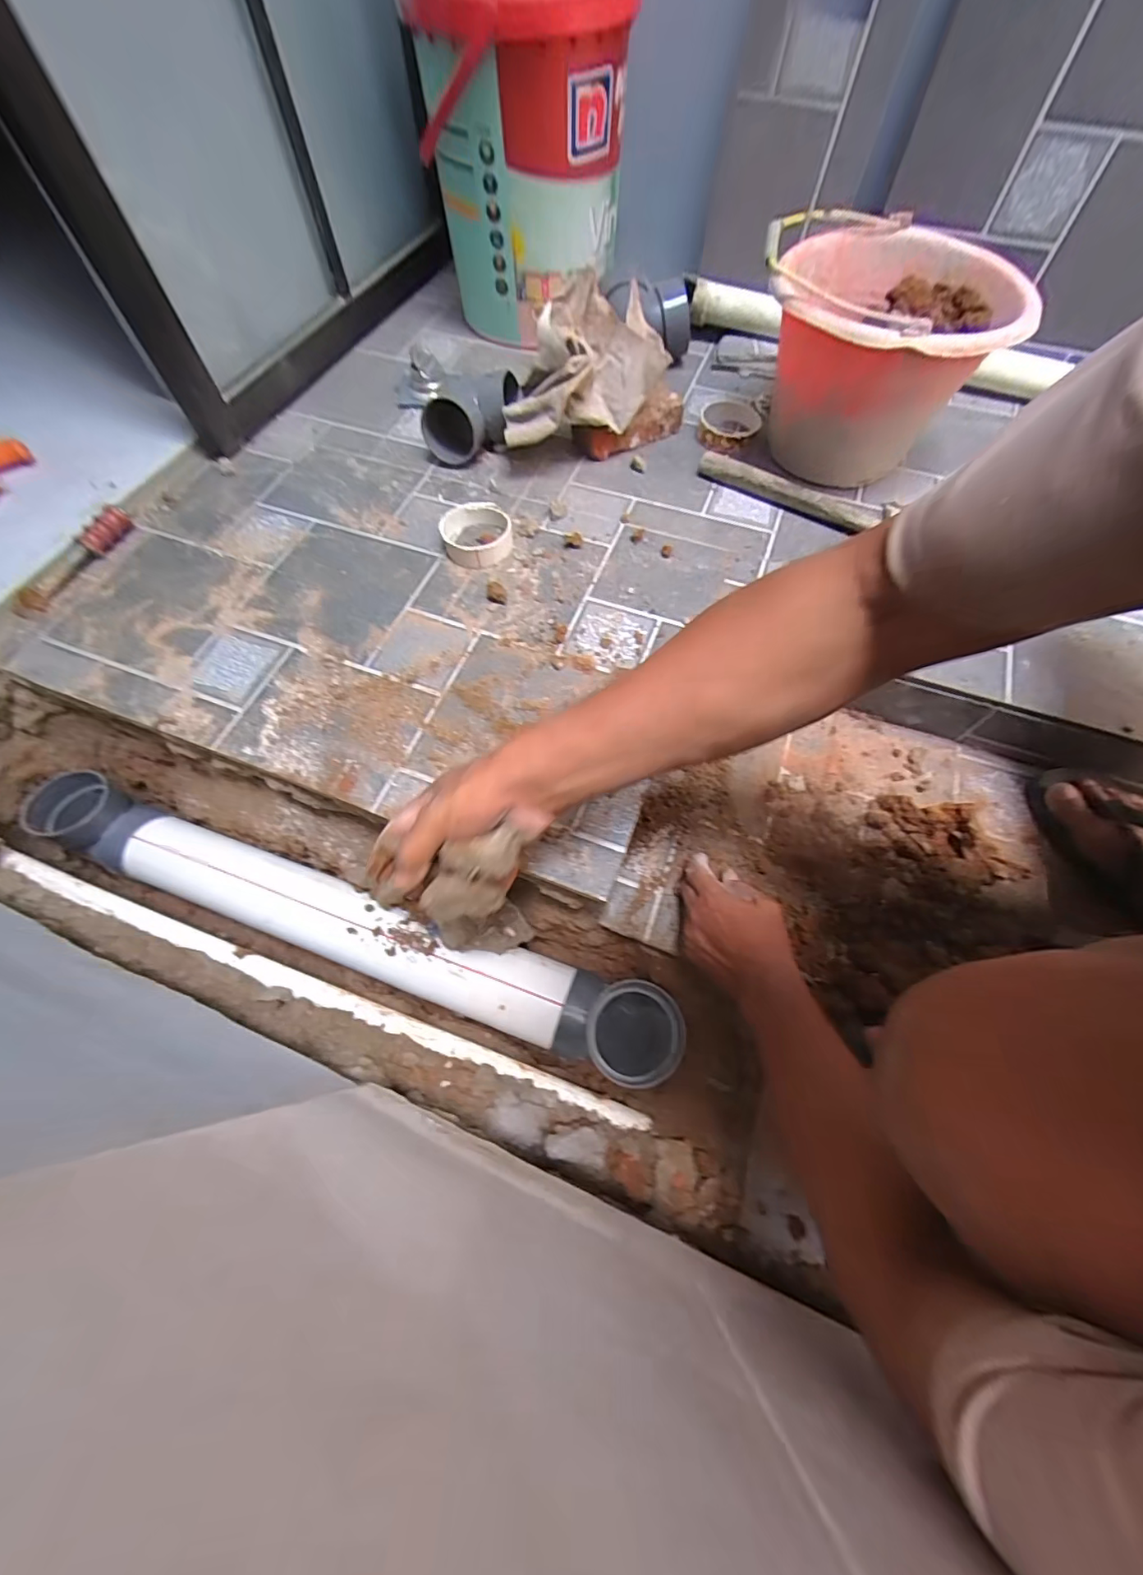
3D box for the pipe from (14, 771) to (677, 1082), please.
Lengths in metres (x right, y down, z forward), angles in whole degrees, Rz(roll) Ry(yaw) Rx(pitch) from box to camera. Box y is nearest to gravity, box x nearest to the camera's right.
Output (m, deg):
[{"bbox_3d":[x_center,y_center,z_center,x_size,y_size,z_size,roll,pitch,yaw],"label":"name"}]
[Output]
[{"bbox_3d":[-0.284,0.142,0.583,0.825,0.094,0.095,18,66,8],"label":"pipe"}]

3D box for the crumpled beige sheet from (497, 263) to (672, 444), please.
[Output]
[{"bbox_3d":[0.007,-0.558,0.667,0.224,0.114,0.107,-29,69,-13],"label":"crumpled beige sheet"}]

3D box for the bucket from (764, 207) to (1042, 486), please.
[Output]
[{"bbox_3d":[0.400,-0.592,0.696,0.301,0.190,0.314,0,65,0],"label":"bucket"}]

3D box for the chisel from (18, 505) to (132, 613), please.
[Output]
[{"bbox_3d":[-0.638,-0.295,0.650,0.027,0.033,0.168,22,67,10],"label":"chisel"}]

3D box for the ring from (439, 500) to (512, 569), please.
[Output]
[{"bbox_3d":[-0.124,-0.336,0.665,0.089,0.029,0.101,-8,65,-4],"label":"ring"}]

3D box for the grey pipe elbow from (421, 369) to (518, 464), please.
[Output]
[{"bbox_3d":[-0.143,-0.522,0.718,0.130,0.084,0.094,2,65,1],"label":"grey pipe elbow"}]

